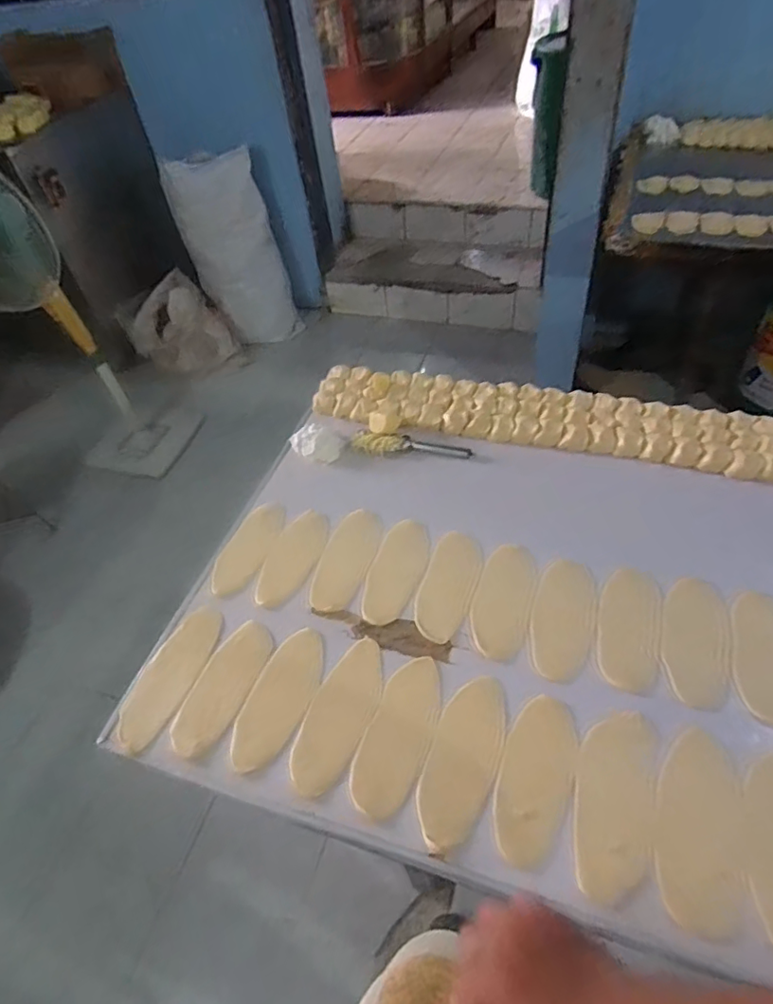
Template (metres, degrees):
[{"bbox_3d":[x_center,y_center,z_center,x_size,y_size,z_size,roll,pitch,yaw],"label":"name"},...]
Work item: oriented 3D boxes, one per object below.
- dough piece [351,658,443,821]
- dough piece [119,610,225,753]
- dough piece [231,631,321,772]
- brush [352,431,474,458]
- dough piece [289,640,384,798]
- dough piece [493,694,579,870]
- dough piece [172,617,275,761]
[{"bbox_3d":[0.017,0.271,0.659,0.075,0.011,0.183,16,53,20],"label":"dough piece"},{"bbox_3d":[-0.293,0.230,0.760,0.071,0.014,0.205,12,52,17],"label":"dough piece"},{"bbox_3d":[-0.135,0.243,0.707,0.080,0.013,0.185,14,52,19],"label":"dough piece"},{"bbox_3d":[0.045,-0.100,0.990,0.208,0.034,0.050,3,50,10],"label":"brush"},{"bbox_3d":[-0.054,0.257,0.690,0.076,0.011,0.190,16,53,20],"label":"dough piece"},{"bbox_3d":[0.165,0.300,0.616,0.076,0.010,0.176,13,52,18],"label":"dough piece"},{"bbox_3d":[-0.213,0.241,0.737,0.075,0.013,0.183,12,52,17],"label":"dough piece"}]

